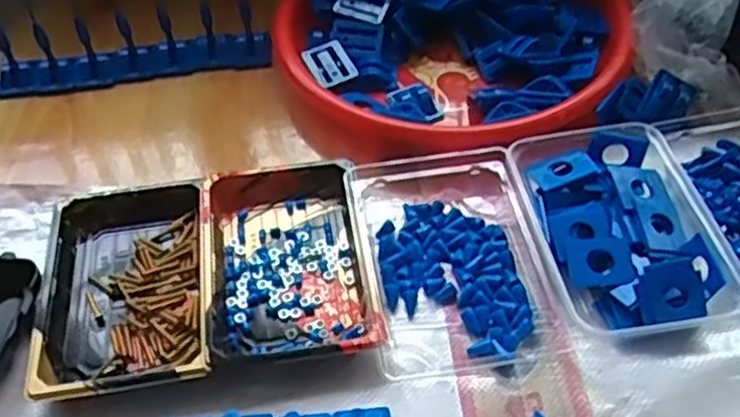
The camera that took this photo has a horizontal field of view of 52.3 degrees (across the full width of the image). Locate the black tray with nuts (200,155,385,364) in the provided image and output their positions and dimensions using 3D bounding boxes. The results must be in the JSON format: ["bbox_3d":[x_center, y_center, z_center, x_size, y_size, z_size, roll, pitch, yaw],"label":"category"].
[{"bbox_3d":[-0.057,0.032,0.507,0.105,0.024,0.159,-10,48,-3],"label":"black tray with nuts"}]

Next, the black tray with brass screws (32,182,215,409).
[{"bbox_3d":[-0.164,0.051,0.508,0.110,0.021,0.164,-9,48,-3],"label":"black tray with brass screws"}]

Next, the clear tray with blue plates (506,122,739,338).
[{"bbox_3d":[0.164,0.012,0.501,0.112,0.034,0.162,-10,48,-3],"label":"clear tray with blue plates"}]

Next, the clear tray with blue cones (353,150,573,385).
[{"bbox_3d":[0.053,0.026,0.505,0.114,0.032,0.174,-9,48,-3],"label":"clear tray with blue cones"}]

